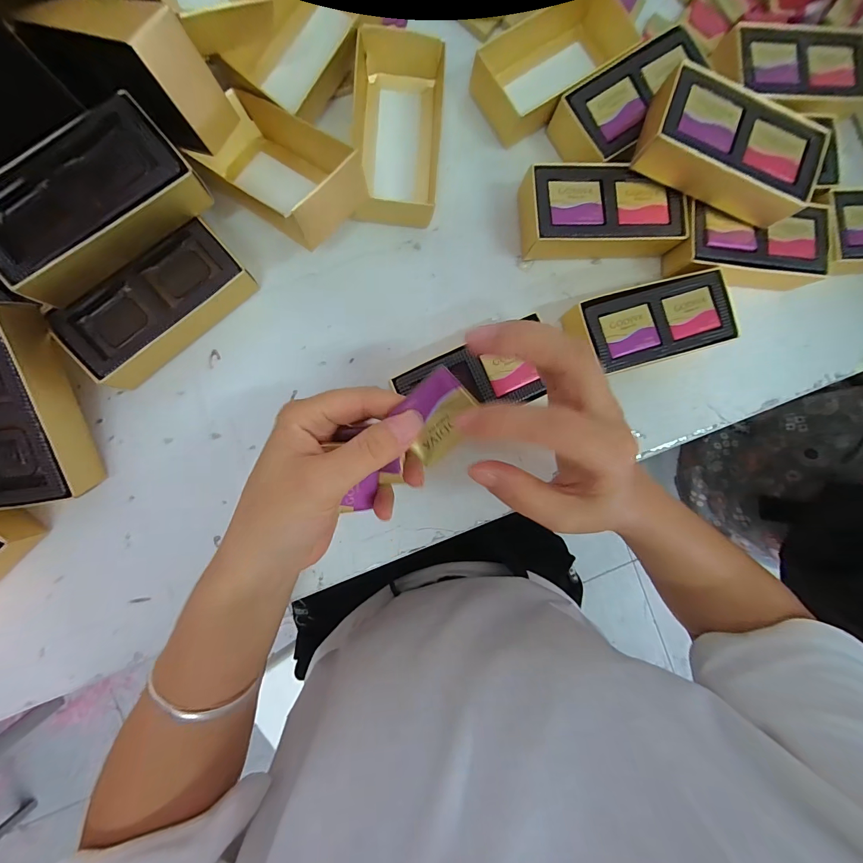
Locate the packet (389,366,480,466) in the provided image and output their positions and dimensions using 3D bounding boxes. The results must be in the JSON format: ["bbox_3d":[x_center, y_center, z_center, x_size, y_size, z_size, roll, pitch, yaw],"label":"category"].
[{"bbox_3d":[0.002,-0.007,0.178,0.038,0.004,0.031,-42,91,17],"label":"packet"}]

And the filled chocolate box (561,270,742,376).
[{"bbox_3d":[0.160,-0.079,0.287,0.122,0.035,0.054,-16,92,-6],"label":"filled chocolate box"}]

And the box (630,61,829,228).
[{"bbox_3d":[0.205,-0.194,0.261,0.123,0.030,0.063,20,88,-6],"label":"box"}]

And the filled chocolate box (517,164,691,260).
[{"bbox_3d":[0.128,-0.165,0.287,0.118,0.031,0.052,-3,90,-6],"label":"filled chocolate box"}]

